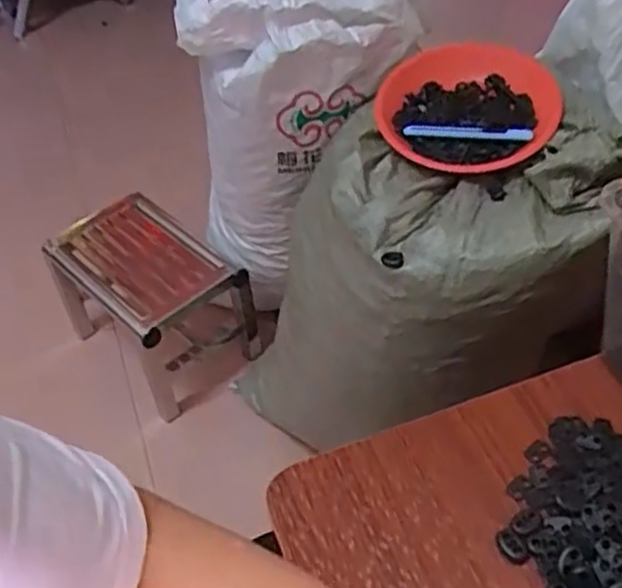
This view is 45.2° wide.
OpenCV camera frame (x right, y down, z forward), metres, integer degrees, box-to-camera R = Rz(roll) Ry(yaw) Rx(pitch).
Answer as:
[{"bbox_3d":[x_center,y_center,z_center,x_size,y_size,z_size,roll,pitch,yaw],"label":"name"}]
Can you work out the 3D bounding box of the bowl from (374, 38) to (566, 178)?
[{"bbox_3d":[0.176,-0.210,0.834,0.190,0.055,0.194,-3,46,3],"label":"bowl"}]

